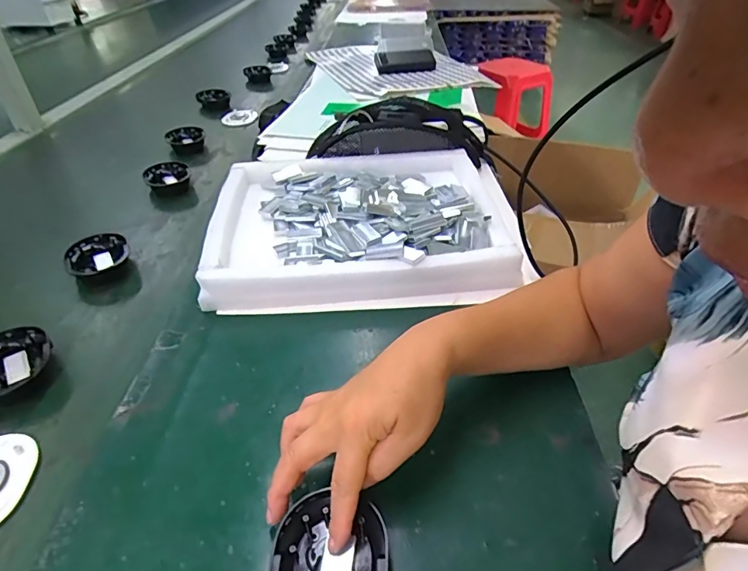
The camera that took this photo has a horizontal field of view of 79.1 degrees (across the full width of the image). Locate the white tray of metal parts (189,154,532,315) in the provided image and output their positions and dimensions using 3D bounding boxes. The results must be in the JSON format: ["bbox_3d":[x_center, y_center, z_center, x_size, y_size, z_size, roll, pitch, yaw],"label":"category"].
[{"bbox_3d":[-0.010,-0.091,0.602,0.409,0.051,0.299,-3,39,0],"label":"white tray of metal parts"}]

